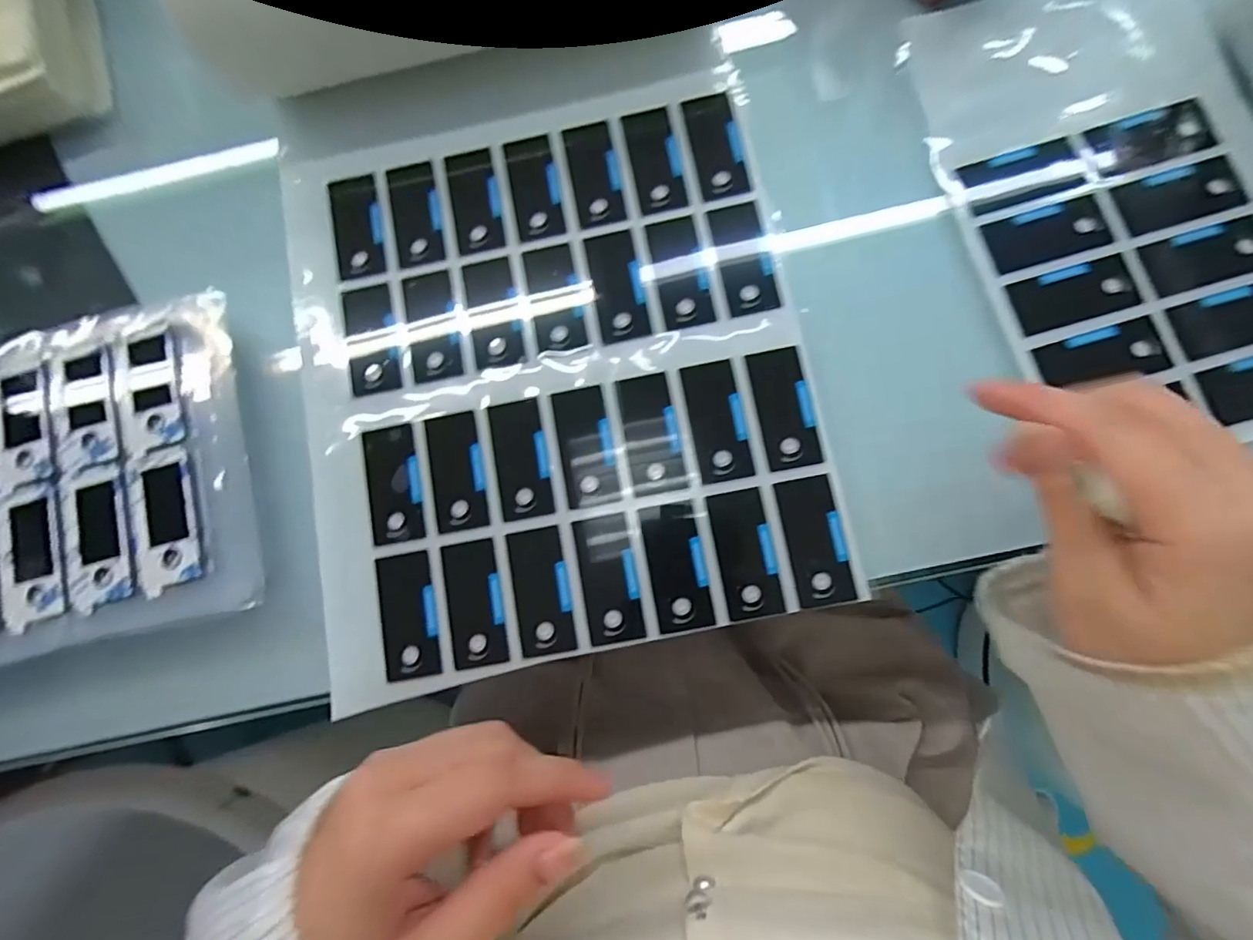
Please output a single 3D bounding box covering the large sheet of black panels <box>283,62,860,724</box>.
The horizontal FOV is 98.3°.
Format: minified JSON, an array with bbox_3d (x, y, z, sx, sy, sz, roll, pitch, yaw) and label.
[{"bbox_3d":[-0.039,-0.056,0.273,0.247,0.009,0.287,-12,81,3],"label":"large sheet of black panels"}]

